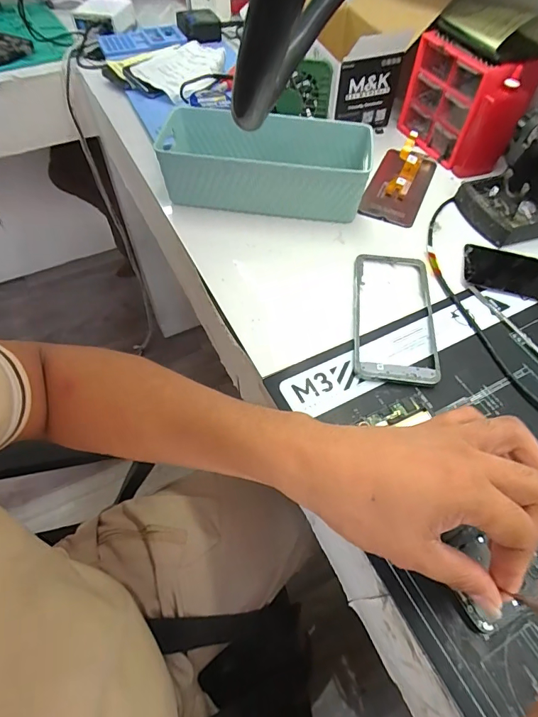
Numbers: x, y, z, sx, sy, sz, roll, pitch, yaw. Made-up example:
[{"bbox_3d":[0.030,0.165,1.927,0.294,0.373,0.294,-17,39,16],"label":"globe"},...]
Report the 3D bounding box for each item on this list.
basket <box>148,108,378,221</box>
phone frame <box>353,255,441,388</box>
[{"bbox_3d":[-0.009,-0.232,0.491,0.249,0.071,0.110,5,56,2],"label":"basket"},{"bbox_3d":[0.124,-0.047,0.402,0.077,0.010,0.166,6,56,3],"label":"phone frame"}]

